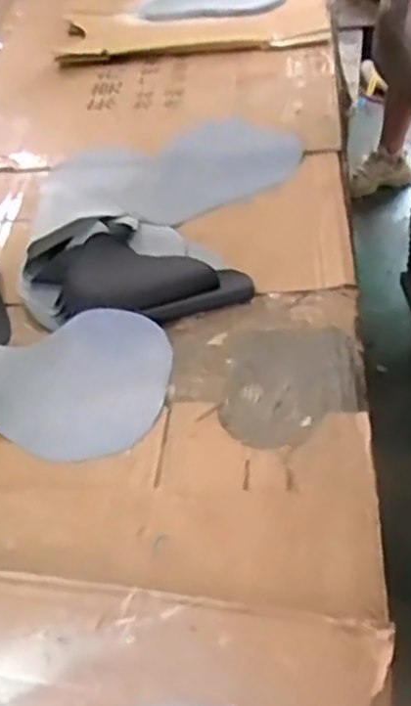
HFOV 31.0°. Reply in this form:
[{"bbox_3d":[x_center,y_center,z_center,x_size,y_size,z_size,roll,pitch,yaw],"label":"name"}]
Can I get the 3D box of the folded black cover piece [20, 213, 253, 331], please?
[{"bbox_3d":[-0.107,-0.136,1.100,0.324,0.047,0.241,-9,44,-1],"label":"folded black cover piece"}]

